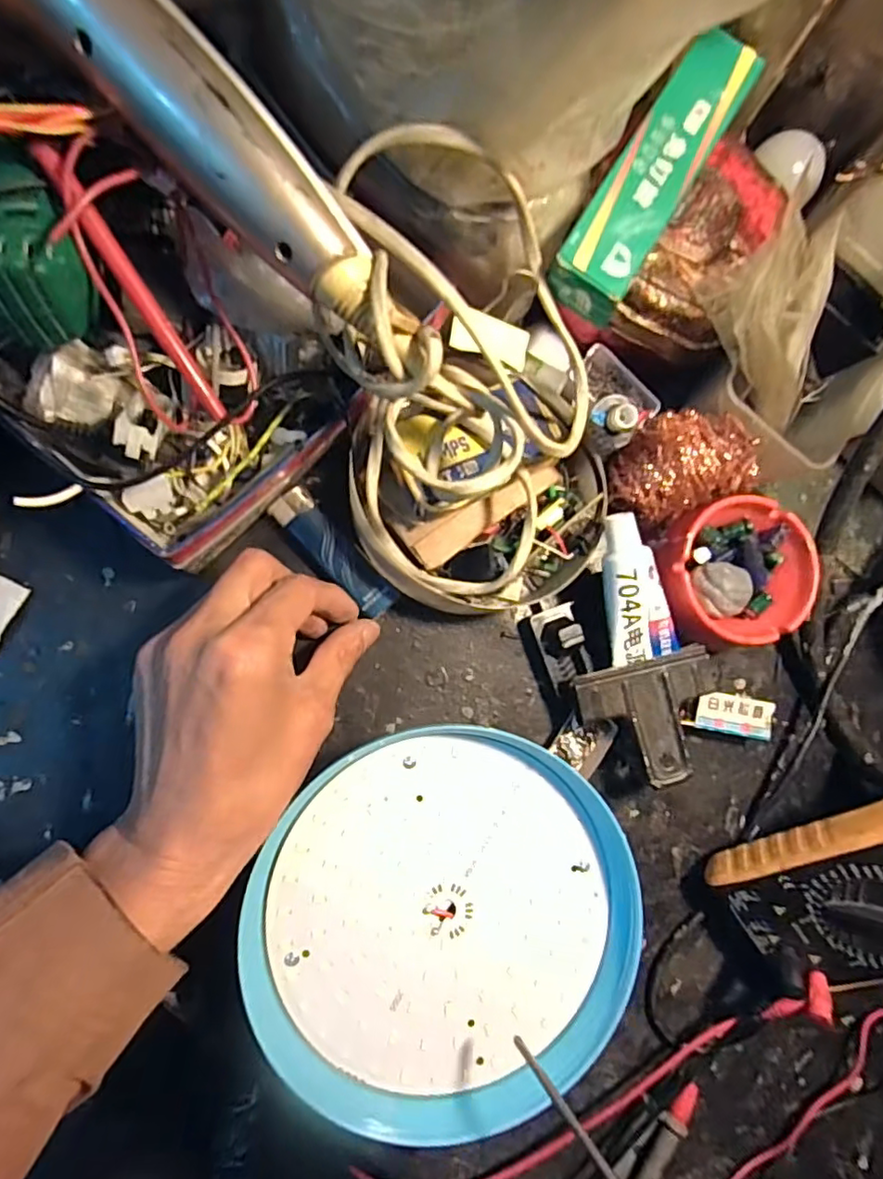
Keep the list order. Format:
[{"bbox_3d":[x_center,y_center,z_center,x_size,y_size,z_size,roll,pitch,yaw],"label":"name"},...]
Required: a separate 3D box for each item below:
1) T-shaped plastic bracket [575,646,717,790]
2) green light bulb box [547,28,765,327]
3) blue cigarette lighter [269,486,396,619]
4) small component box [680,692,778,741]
[{"bbox_3d":[0.114,0.069,0.312,0.075,0.007,0.062,-14,82,-4],"label":"T-shaped plastic bracket"},{"bbox_3d":[0.100,-0.195,0.277,0.036,0.020,0.143,32,84,-5],"label":"green light bulb box"},{"bbox_3d":[-0.058,-0.018,0.316,0.023,0.011,0.080,-42,93,-8],"label":"blue cigarette lighter"},{"bbox_3d":[0.163,0.071,0.340,0.048,0.021,0.022,12,85,-7],"label":"small component box"}]

